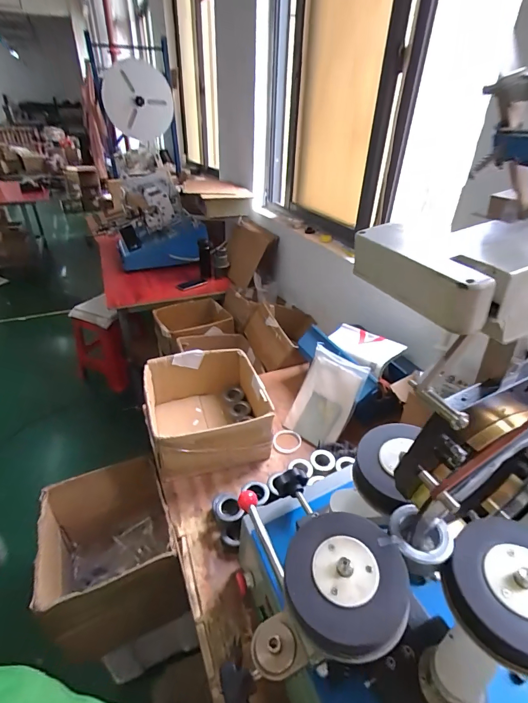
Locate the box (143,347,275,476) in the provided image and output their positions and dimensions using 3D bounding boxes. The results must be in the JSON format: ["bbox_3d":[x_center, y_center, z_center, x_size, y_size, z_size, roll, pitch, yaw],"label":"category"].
[{"bbox_3d":[-0.174,0.174,1.063,0.325,0.185,0.339,-11,36,-17],"label":"box"}]

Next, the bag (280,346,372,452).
[{"bbox_3d":[0.188,0.148,1.104,0.181,0.278,0.028,26,5,33],"label":"bag"}]

